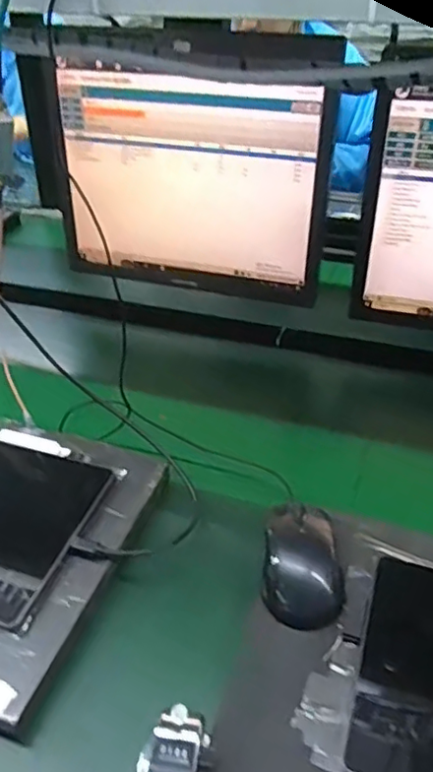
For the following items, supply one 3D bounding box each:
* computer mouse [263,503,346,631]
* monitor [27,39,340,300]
[{"bbox_3d":[0.071,0.140,0.487,0.061,0.033,0.100,4,37,6],"label":"computer mouse"},{"bbox_3d":[-0.046,-0.263,0.766,0.368,0.289,0.038,11,38,15],"label":"monitor"}]

